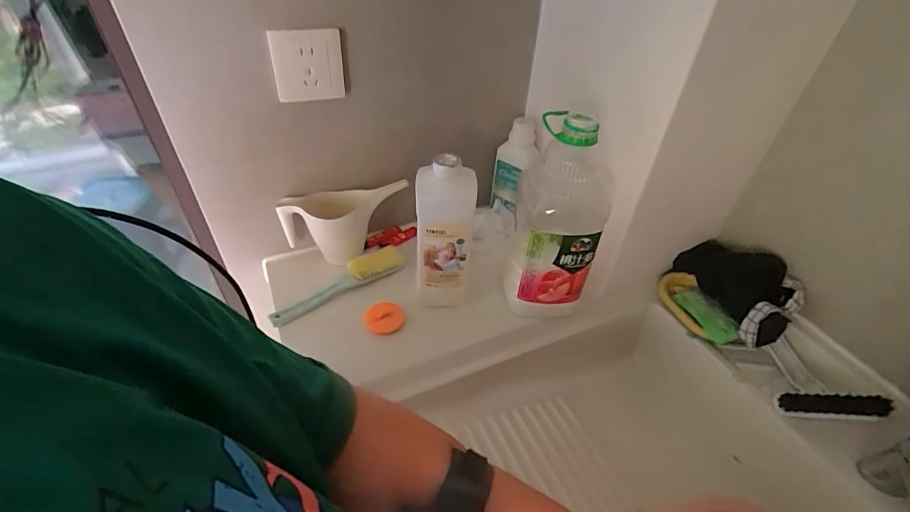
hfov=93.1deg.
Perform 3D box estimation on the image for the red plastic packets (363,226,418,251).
[{"bbox_3d":[-0.111,-0.032,0.758,0.096,0.021,0.028,-22,48,-25],"label":"red plastic packets"}]

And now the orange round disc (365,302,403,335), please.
[{"bbox_3d":[-0.101,0.087,0.618,0.052,0.011,0.053,-20,47,-23],"label":"orange round disc"}]

